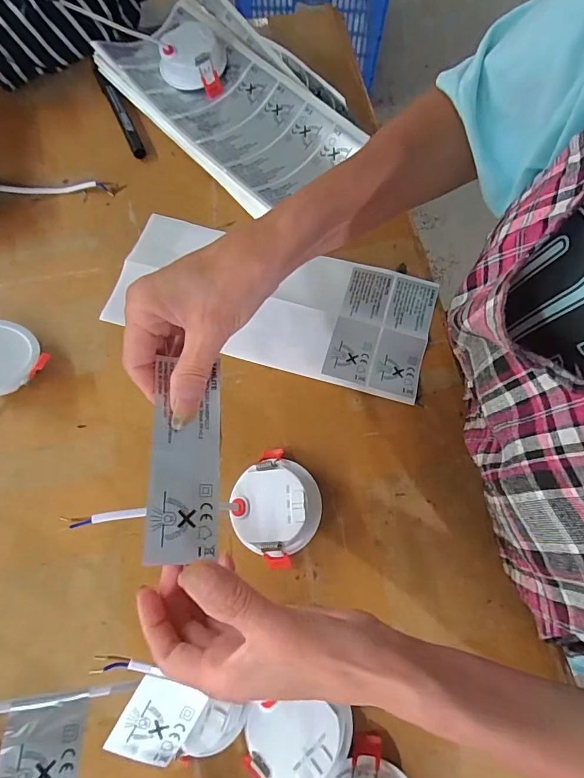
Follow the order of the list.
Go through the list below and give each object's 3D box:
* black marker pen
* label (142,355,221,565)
[{"bbox_3d":[-0.191,-0.310,0.459,0.014,0.013,0.134,-25,73,-9],"label":"black marker pen"},{"bbox_3d":[-0.060,0.037,0.237,0.039,0.006,0.110,9,64,-27],"label":"label"}]

